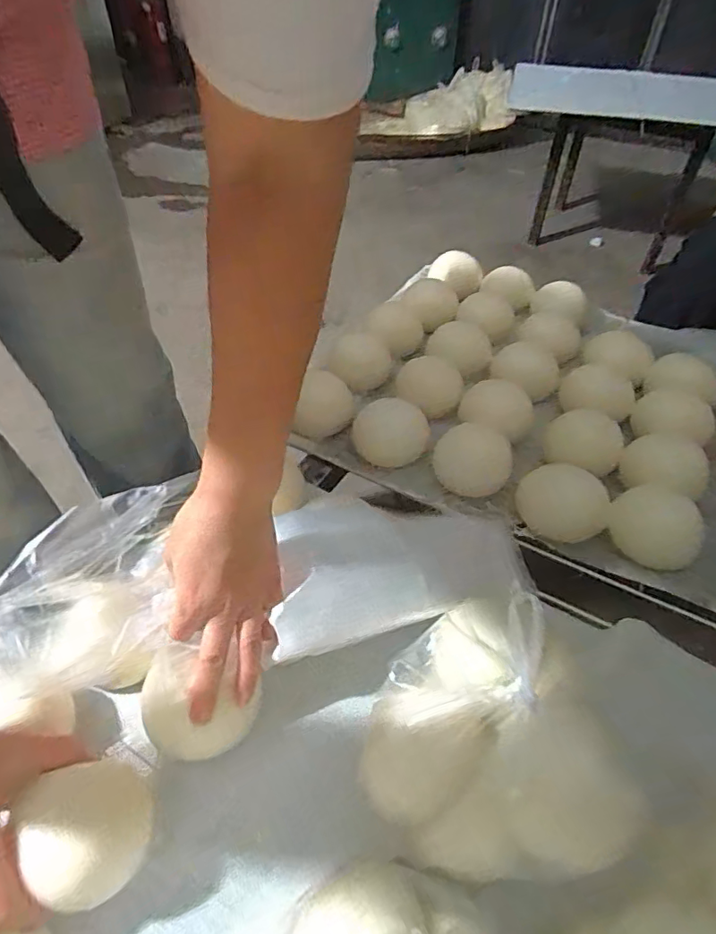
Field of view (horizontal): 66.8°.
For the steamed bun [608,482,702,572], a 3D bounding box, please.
[{"bbox_3d":[0.300,0.061,0.549,0.079,0.045,0.085,1,48,-1],"label":"steamed bun"}]

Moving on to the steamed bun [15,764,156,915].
[{"bbox_3d":[-0.167,0.226,0.341,0.067,0.048,0.070,2,50,-2],"label":"steamed bun"}]

